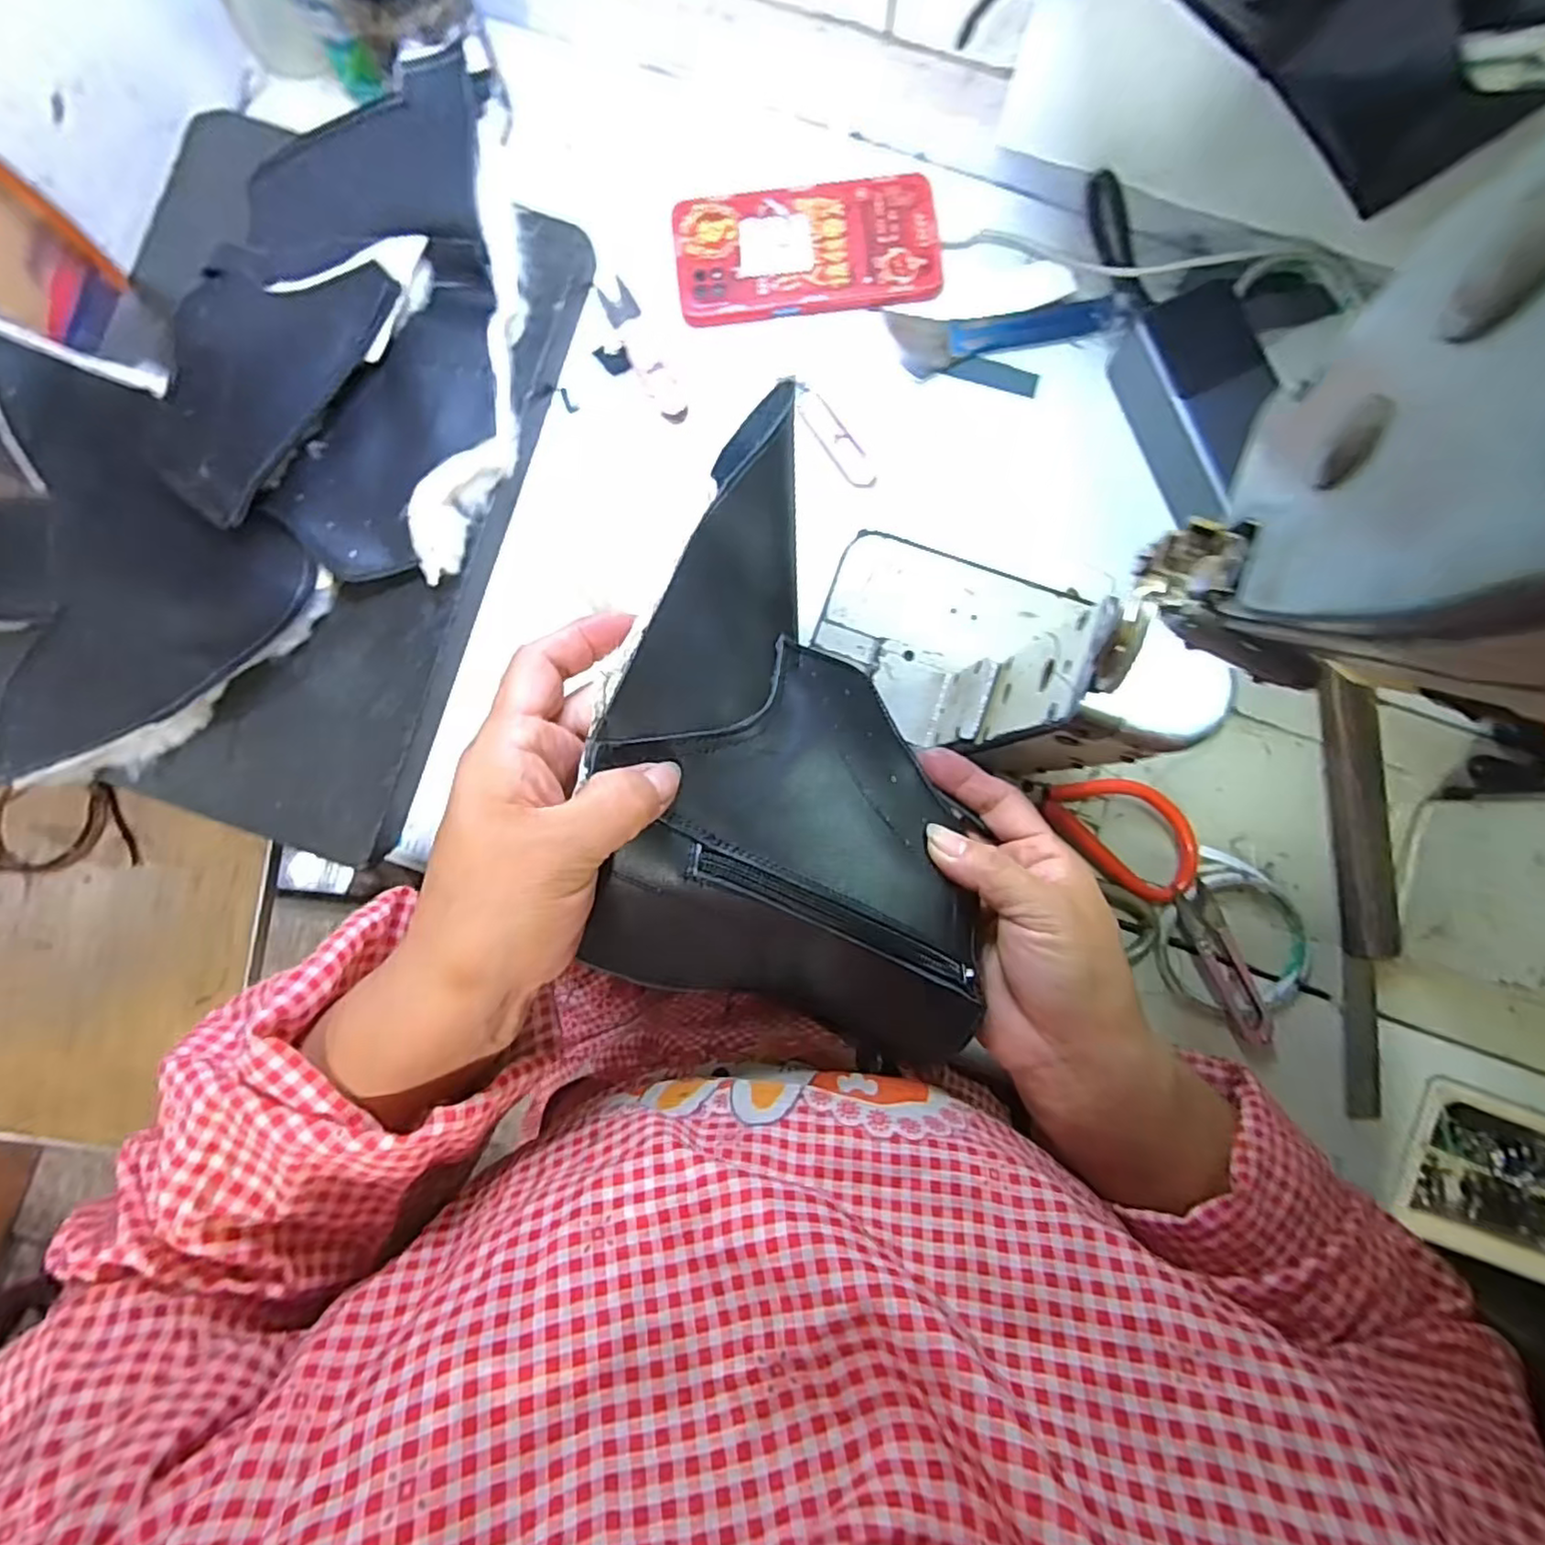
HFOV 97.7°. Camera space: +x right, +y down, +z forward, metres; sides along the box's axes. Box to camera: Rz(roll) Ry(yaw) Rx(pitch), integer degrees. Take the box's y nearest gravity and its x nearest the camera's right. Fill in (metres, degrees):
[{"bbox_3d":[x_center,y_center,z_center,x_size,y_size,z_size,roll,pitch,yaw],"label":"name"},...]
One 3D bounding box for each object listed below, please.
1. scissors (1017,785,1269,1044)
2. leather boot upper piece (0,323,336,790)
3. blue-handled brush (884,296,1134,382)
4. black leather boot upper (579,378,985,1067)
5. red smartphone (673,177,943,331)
[{"bbox_3d":[0.231,0.066,0.391,0.054,0.024,0.191,-42,86,-2],"label":"scissors"},{"bbox_3d":[-0.386,-0.118,0.373,0.199,0.032,0.213,-38,86,-2],"label":"leather boot upper piece"},{"bbox_3d":[0.143,-0.272,0.411,0.135,0.013,0.039,-9,86,0],"label":"blue-handled brush"},{"bbox_3d":[0.020,-0.012,0.250,0.142,0.062,0.217,11,86,1],"label":"black leather boot upper"},{"bbox_3d":[0.021,-0.318,0.407,0.156,0.012,0.075,-7,90,1],"label":"red smartphone"}]

